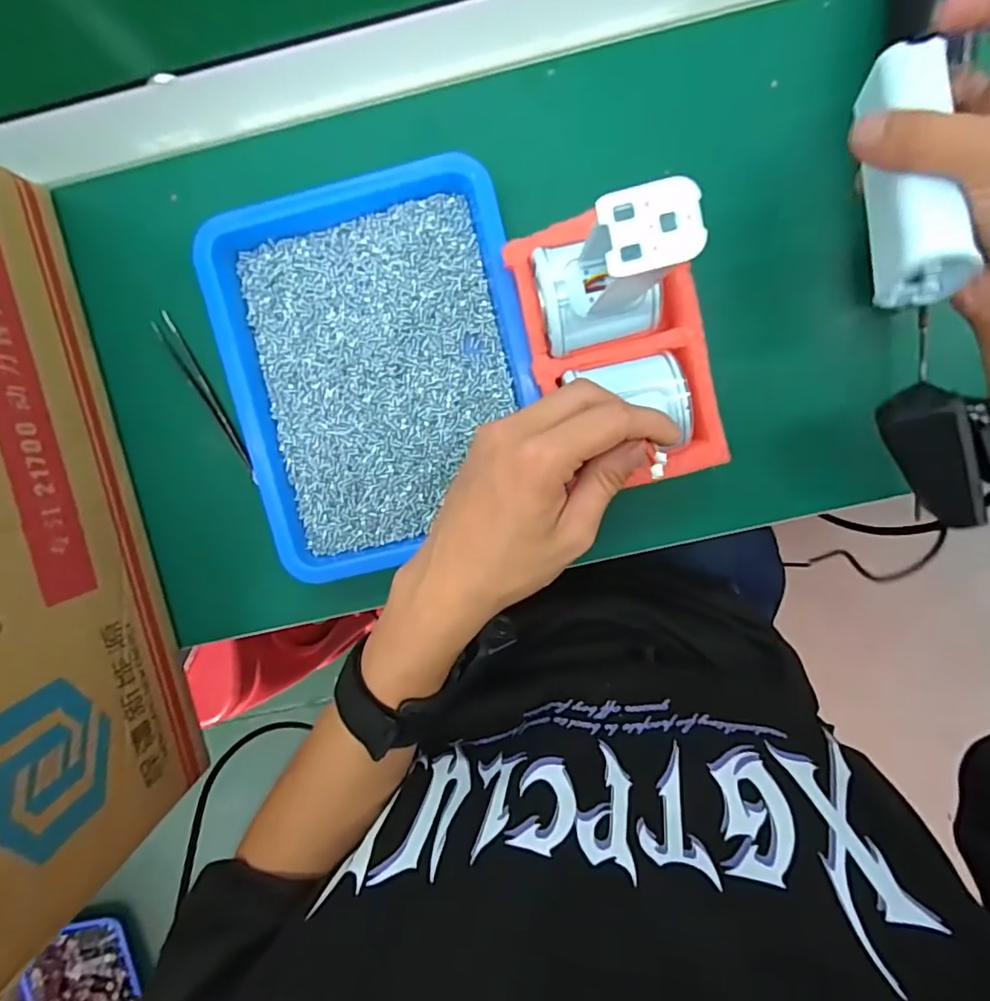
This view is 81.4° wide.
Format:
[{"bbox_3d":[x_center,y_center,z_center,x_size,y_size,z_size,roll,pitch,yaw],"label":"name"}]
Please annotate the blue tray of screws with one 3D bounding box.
[{"bbox_3d":[-0.066,-0.072,0.342,0.169,0.033,0.211,-13,96,3],"label":"blue tray of screws"}]

